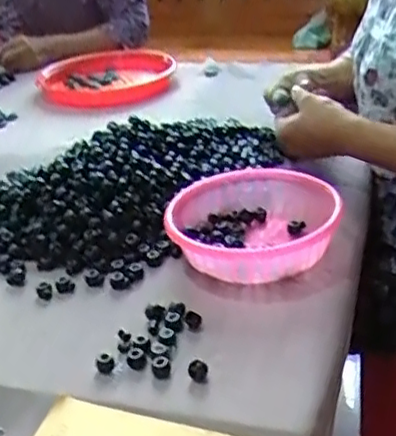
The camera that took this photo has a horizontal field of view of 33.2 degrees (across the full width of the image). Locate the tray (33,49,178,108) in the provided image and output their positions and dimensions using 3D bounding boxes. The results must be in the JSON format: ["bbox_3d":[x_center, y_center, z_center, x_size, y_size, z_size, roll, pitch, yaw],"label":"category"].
[{"bbox_3d":[-0.153,-0.252,1.199,0.251,0.059,0.163,3,31,18],"label":"tray"}]

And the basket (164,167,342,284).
[{"bbox_3d":[0.053,0.008,0.648,0.161,0.046,0.153,-6,29,3],"label":"basket"}]

